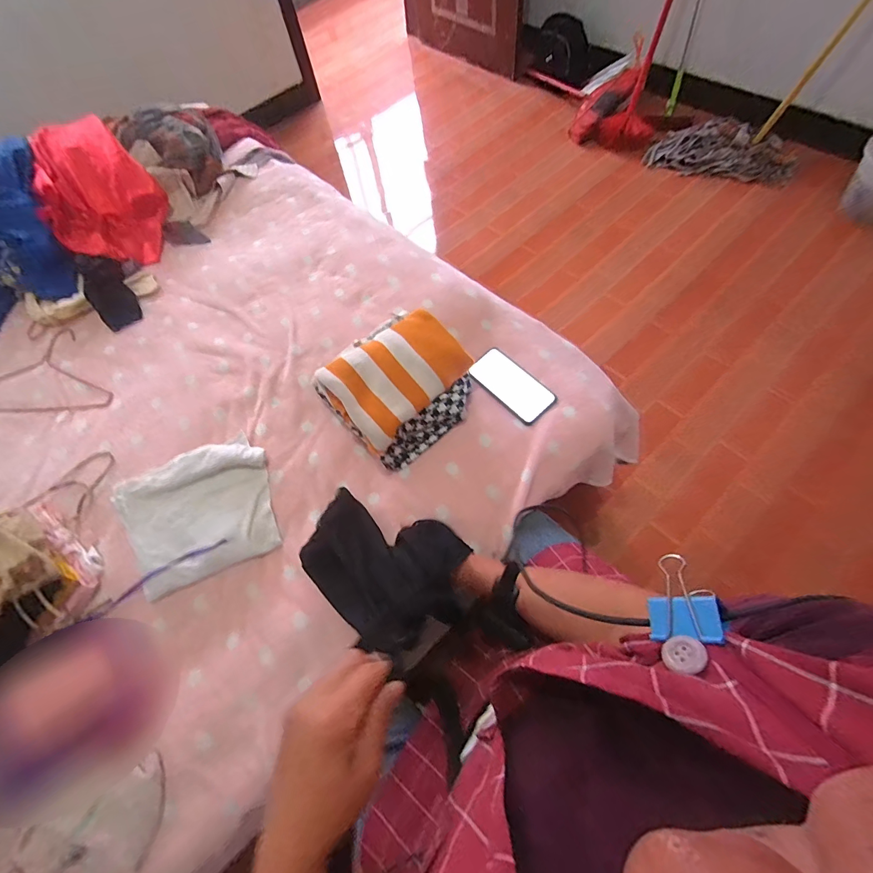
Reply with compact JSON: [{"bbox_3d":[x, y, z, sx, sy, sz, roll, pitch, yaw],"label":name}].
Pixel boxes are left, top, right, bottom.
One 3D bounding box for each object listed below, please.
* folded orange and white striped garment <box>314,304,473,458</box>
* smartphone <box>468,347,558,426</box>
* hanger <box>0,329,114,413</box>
[{"bbox_3d":[-0.067,-0.106,0.686,0.227,0.058,0.164,-39,66,-12],"label":"folded orange and white striped garment"},{"bbox_3d":[0.140,-0.098,0.757,0.081,0.013,0.165,-39,66,-12],"label":"smartphone"},{"bbox_3d":[-0.833,-0.142,0.847,0.398,0.019,0.202,0,64,6],"label":"hanger"}]

